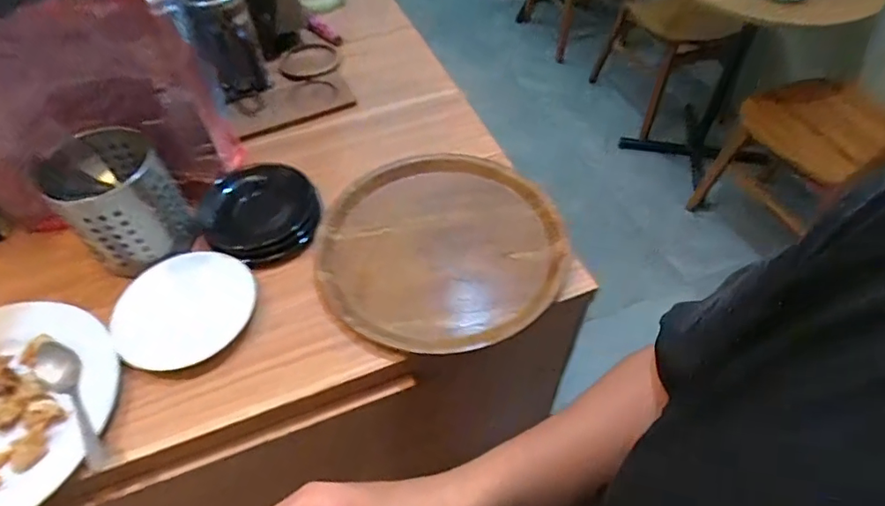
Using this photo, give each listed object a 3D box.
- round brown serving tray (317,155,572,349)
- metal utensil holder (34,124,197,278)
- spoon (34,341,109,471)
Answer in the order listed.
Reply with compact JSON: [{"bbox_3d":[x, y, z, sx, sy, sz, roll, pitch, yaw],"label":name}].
[{"bbox_3d":[0.000,-0.012,0.632,0.283,0.023,0.287,-1,51,1],"label":"round brown serving tray"},{"bbox_3d":[-0.368,-0.062,0.601,0.116,0.106,0.125,-37,59,-25],"label":"metal utensil holder"},{"bbox_3d":[-0.361,0.144,0.515,0.036,0.016,0.153,-38,60,-25],"label":"spoon"}]

